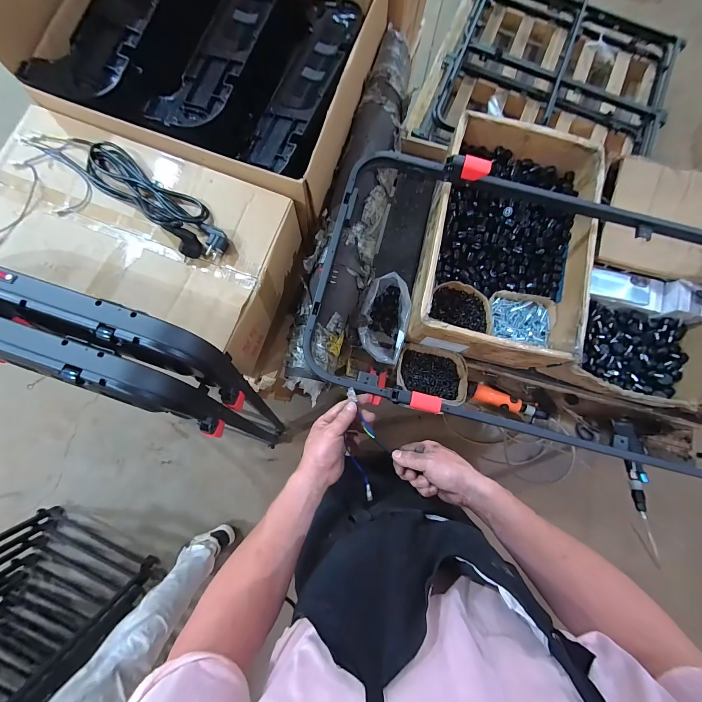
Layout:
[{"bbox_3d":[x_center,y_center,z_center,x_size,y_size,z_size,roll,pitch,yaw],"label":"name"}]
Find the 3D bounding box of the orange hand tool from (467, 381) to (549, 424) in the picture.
[{"bbox_3d":[0.399,0.131,0.809,0.211,0.051,0.044,22,81,2],"label":"orange hand tool"}]

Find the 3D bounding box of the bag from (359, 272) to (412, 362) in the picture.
[{"bbox_3d":[0.082,-0.083,0.778,0.113,0.122,0.218,10,81,0],"label":"bag"}]

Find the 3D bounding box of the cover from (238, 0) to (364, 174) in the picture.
[{"bbox_3d":[-0.104,-0.580,0.677,0.150,0.058,0.456,23,81,2],"label":"cover"}]

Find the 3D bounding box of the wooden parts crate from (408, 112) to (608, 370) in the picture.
[{"bbox_3d":[0.362,-0.258,0.755,0.357,0.150,0.541,12,81,0],"label":"wooden parts crate"}]

